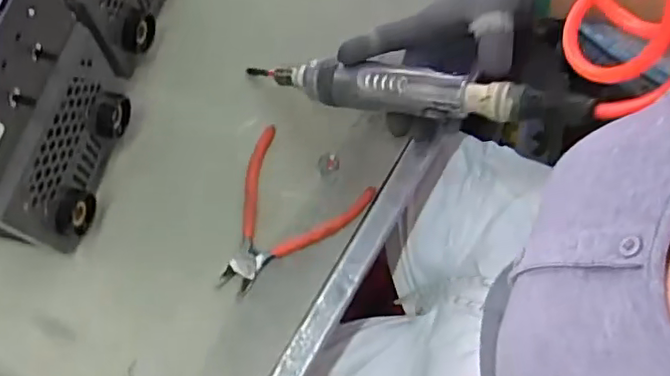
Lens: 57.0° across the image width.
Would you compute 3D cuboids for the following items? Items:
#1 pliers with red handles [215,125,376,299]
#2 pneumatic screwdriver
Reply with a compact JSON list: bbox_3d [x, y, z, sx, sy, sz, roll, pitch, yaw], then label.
[{"bbox_3d":[-0.050,0.028,0.525,0.112,0.009,0.137,34,73,9],"label":"pliers with red handles"},{"bbox_3d":[0.052,-0.081,0.490,0.286,0.034,0.032,11,69,28],"label":"pneumatic screwdriver"}]

